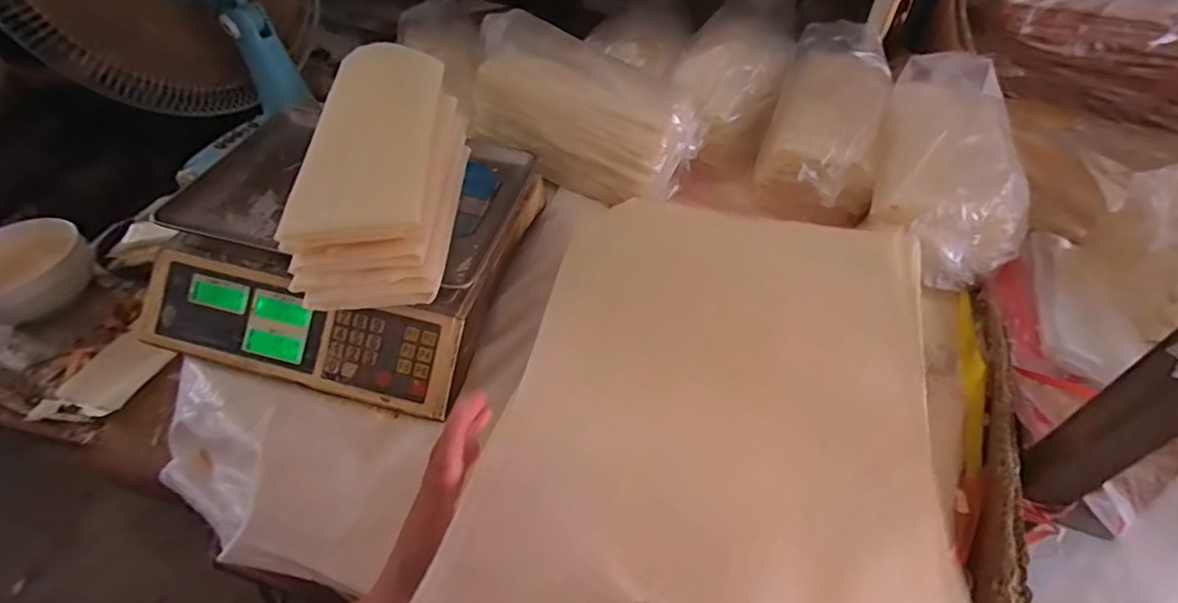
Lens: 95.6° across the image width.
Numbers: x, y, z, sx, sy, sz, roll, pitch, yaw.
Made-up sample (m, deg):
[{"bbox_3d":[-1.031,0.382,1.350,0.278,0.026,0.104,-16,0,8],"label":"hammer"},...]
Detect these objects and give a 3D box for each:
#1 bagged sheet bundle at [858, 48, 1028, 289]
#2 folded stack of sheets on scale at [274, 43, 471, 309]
[{"bbox_3d":[0.414,-0.171,0.628,0.133,0.092,0.296,13,64,12],"label":"bagged sheet bundle"},{"bbox_3d":[-0.192,-0.118,0.517,0.118,0.101,0.265,0,61,1],"label":"folded stack of sheets on scale"}]

